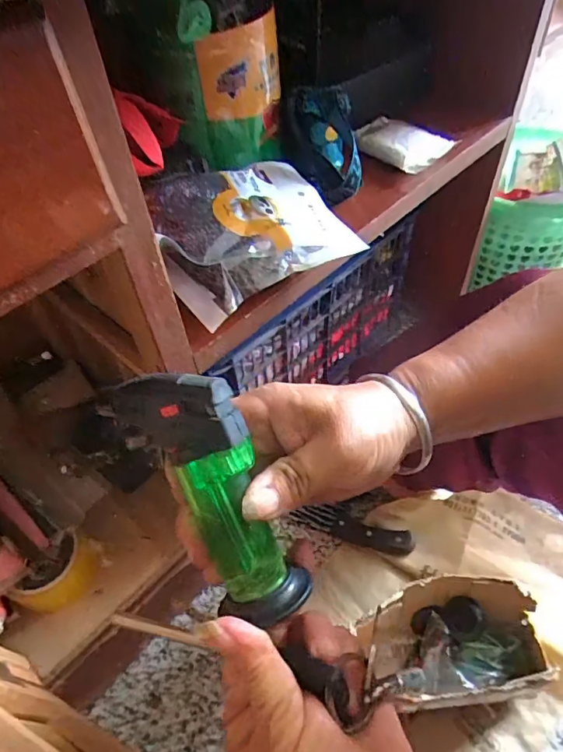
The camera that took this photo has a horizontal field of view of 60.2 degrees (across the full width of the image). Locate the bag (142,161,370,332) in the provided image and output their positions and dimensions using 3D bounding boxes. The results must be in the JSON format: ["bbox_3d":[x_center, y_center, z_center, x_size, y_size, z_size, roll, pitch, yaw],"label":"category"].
[{"bbox_3d":[-0.031,-0.135,0.436,0.174,0.062,0.131,-28,53,-18],"label":"bag"}]

